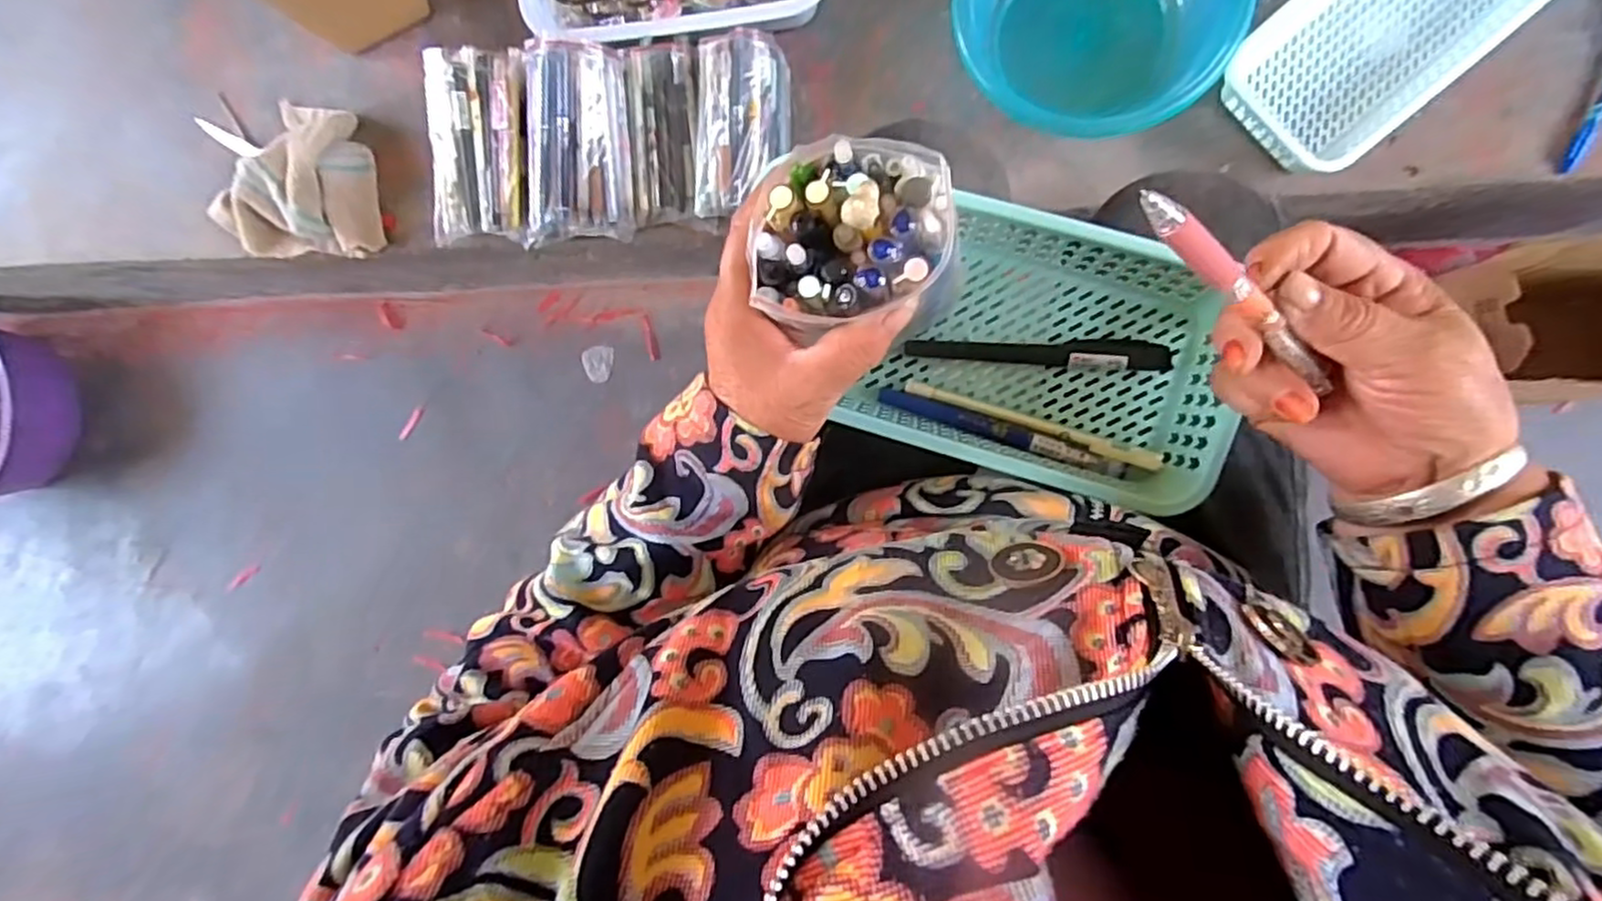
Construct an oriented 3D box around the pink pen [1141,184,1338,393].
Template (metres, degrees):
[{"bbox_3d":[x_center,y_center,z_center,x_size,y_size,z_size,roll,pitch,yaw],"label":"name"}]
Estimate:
[{"bbox_3d":[0.158,-0.054,0.249,0.124,0.007,0.012,29,96,-28],"label":"pink pen"}]

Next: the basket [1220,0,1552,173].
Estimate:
[{"bbox_3d":[0.481,-0.348,0.562,0.267,0.047,0.136,-42,86,7],"label":"basket"}]

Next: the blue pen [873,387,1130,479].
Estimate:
[{"bbox_3d":[0.111,-0.011,0.388,0.137,0.011,0.011,19,94,7],"label":"blue pen"}]

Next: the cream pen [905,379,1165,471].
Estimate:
[{"bbox_3d":[0.129,-0.014,0.389,0.143,0.006,0.009,18,94,7],"label":"cream pen"}]

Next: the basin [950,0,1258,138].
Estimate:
[{"bbox_3d":[0.240,-0.365,0.576,0.220,0.085,0.202,0,91,8],"label":"basin"}]

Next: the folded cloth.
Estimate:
[{"bbox_3d":[-0.509,-0.276,0.697,0.169,0.053,0.153,3,92,8],"label":"folded cloth"}]

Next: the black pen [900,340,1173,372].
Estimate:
[{"bbox_3d":[0.132,-0.055,0.388,0.141,0.016,0.016,3,92,8],"label":"black pen"}]

